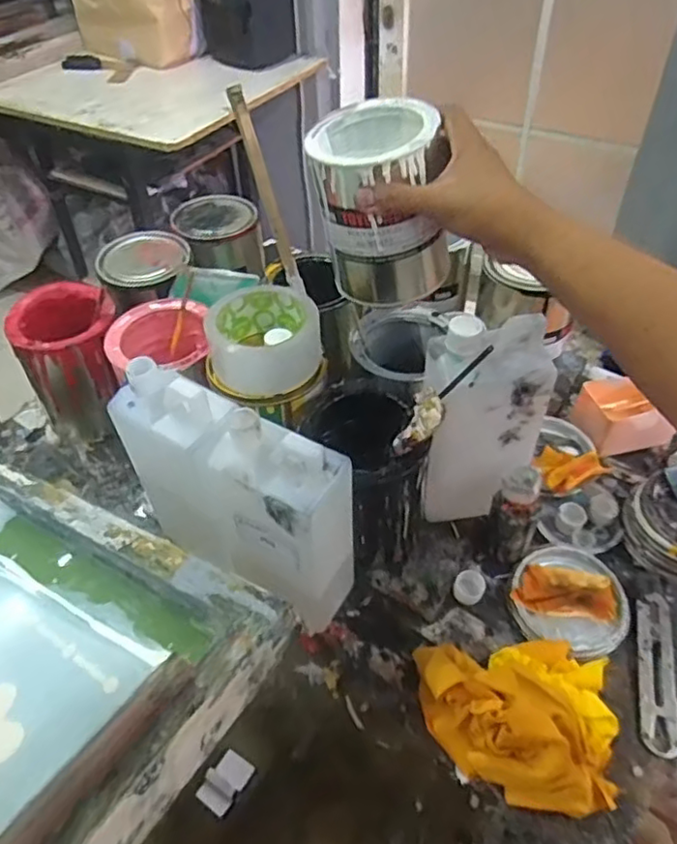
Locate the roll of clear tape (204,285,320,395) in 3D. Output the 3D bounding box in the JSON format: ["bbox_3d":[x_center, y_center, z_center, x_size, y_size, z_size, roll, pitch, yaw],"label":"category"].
[{"bbox_3d":[-0.066,-0.072,0.561,0.098,0.048,0.092,-12,48,-10],"label":"roll of clear tape"}]

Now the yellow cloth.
[{"bbox_3d":[0.140,0.220,0.483,0.142,0.078,0.127,-3,47,-2],"label":"yellow cloth"}]

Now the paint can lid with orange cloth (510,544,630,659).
[{"bbox_3d":[0.213,0.156,0.575,0.098,0.017,0.102,-1,47,1],"label":"paint can lid with orange cloth"}]

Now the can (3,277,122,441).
[{"bbox_3d":[-0.288,-0.063,0.708,0.101,0.151,0.103,-1,47,1],"label":"can"}]

